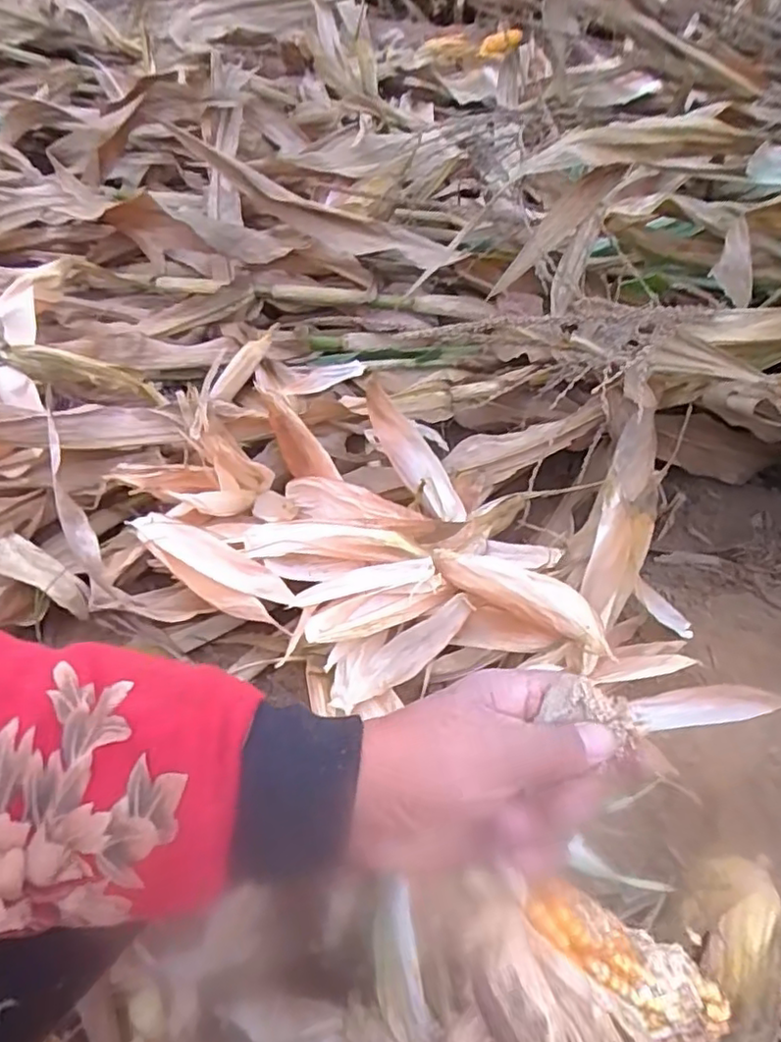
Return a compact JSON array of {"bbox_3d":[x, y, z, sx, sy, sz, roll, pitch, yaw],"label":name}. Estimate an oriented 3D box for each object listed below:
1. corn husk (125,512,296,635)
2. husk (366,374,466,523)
[{"bbox_3d":[-0.184,0.045,0.663,0.210,0.041,0.063,34,61,19],"label":"corn husk"},{"bbox_3d":[0.022,-0.077,0.716,0.051,0.058,0.181,-46,111,-28],"label":"husk"}]

